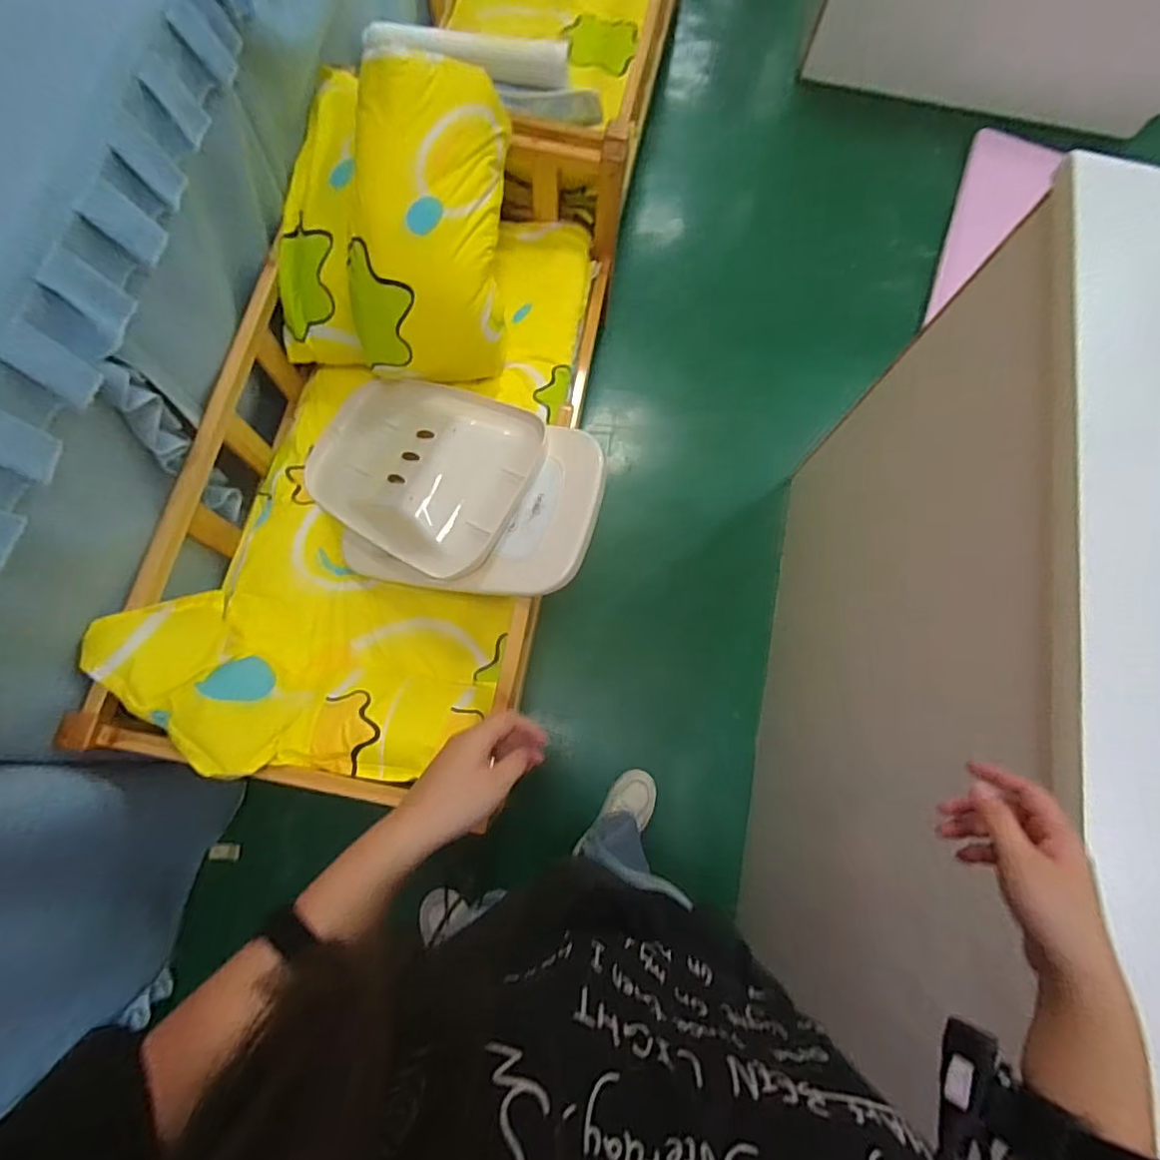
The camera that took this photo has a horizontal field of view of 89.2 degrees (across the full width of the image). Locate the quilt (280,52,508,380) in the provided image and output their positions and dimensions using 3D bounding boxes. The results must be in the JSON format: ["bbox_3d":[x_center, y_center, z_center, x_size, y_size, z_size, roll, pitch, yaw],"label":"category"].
[{"bbox_3d":[-0.286,-0.652,1.096,0.276,0.168,0.525,2,109,-5],"label":"quilt"}]

